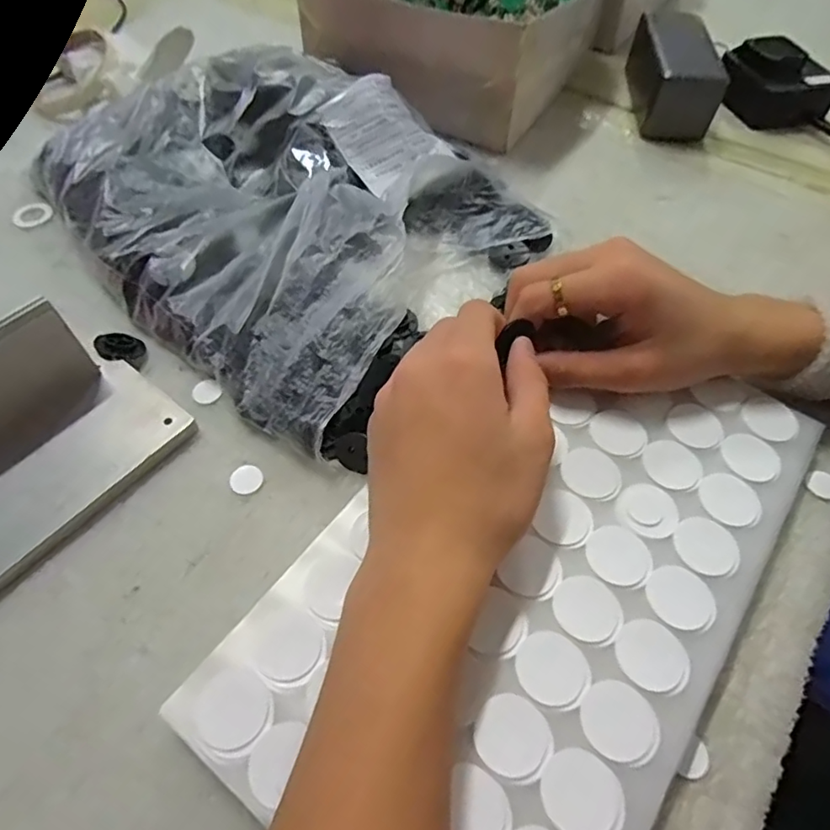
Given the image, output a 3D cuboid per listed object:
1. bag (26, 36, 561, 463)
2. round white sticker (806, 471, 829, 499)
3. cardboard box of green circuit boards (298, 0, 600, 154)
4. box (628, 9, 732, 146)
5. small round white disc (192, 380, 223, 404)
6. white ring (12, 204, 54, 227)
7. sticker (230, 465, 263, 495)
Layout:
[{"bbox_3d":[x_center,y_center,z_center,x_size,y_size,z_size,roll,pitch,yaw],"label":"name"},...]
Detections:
[{"bbox_3d":[-0.083,-0.144,0.367,0.304,0.055,0.247,36,63,20],"label":"bag"},{"bbox_3d":[0.214,0.037,0.289,0.016,0.004,0.015,1,57,-1],"label":"round white sticker"},{"bbox_3d":[0.035,-0.354,0.490,0.211,0.093,0.214,24,60,13],"label":"cardboard box of green circuit boards"},{"bbox_3d":[0.221,-0.298,0.479,0.056,0.054,0.130,5,57,2],"label":"box"},{"bbox_3d":[-0.118,-0.014,0.312,0.015,0.004,0.017,-36,65,-22],"label":"small round white disc"},{"bbox_3d":[-0.274,-0.144,0.395,0.026,0.004,0.026,1,57,-1],"label":"white ring"},{"bbox_3d":[-0.086,0.033,0.283,0.016,0.004,0.016,6,56,-9],"label":"sticker"}]

